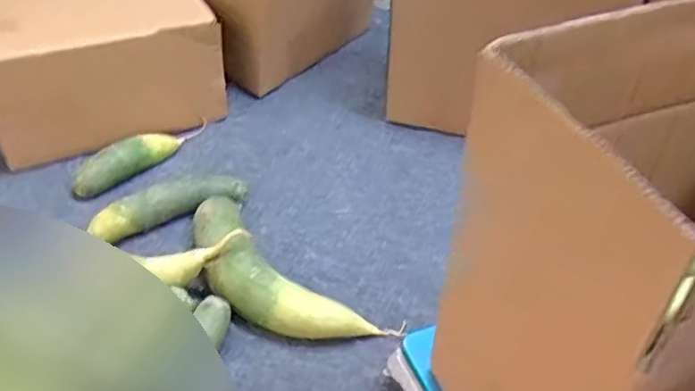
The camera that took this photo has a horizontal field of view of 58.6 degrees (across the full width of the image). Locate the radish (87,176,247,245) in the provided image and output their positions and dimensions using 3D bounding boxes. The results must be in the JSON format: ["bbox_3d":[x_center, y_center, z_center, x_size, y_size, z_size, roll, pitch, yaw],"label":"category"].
[{"bbox_3d":[-0.243,0.014,0.847,0.204,0.045,0.047,-22,48,-23],"label":"radish"}]

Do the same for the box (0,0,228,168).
[{"bbox_3d":[-0.403,-0.238,0.995,0.328,0.190,0.289,-18,47,-19],"label":"box"}]

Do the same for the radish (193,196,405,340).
[{"bbox_3d":[-0.093,0.099,0.750,0.291,0.066,0.113,32,51,28],"label":"radish"}]

